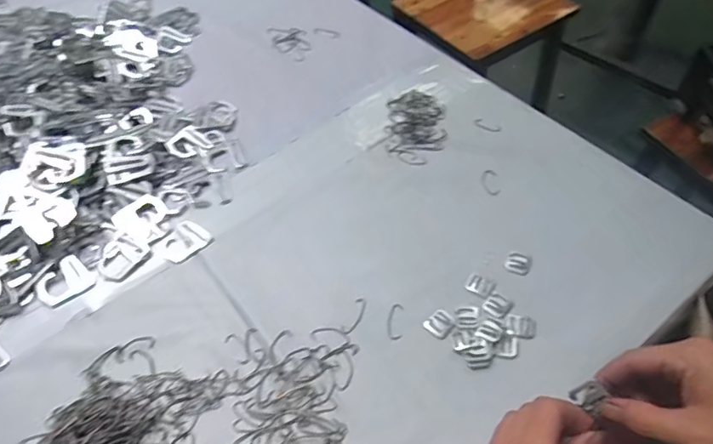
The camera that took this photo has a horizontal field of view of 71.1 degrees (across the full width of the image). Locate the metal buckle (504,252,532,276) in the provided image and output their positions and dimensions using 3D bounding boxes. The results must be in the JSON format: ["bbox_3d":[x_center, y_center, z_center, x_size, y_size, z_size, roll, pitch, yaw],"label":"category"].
[{"bbox_3d":[0.170,0.043,0.524,0.024,0.004,0.025,20,58,18],"label":"metal buckle"}]

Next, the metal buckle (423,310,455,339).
[{"bbox_3d":[0.082,0.100,0.490,0.025,0.004,0.027,36,64,26],"label":"metal buckle"}]

